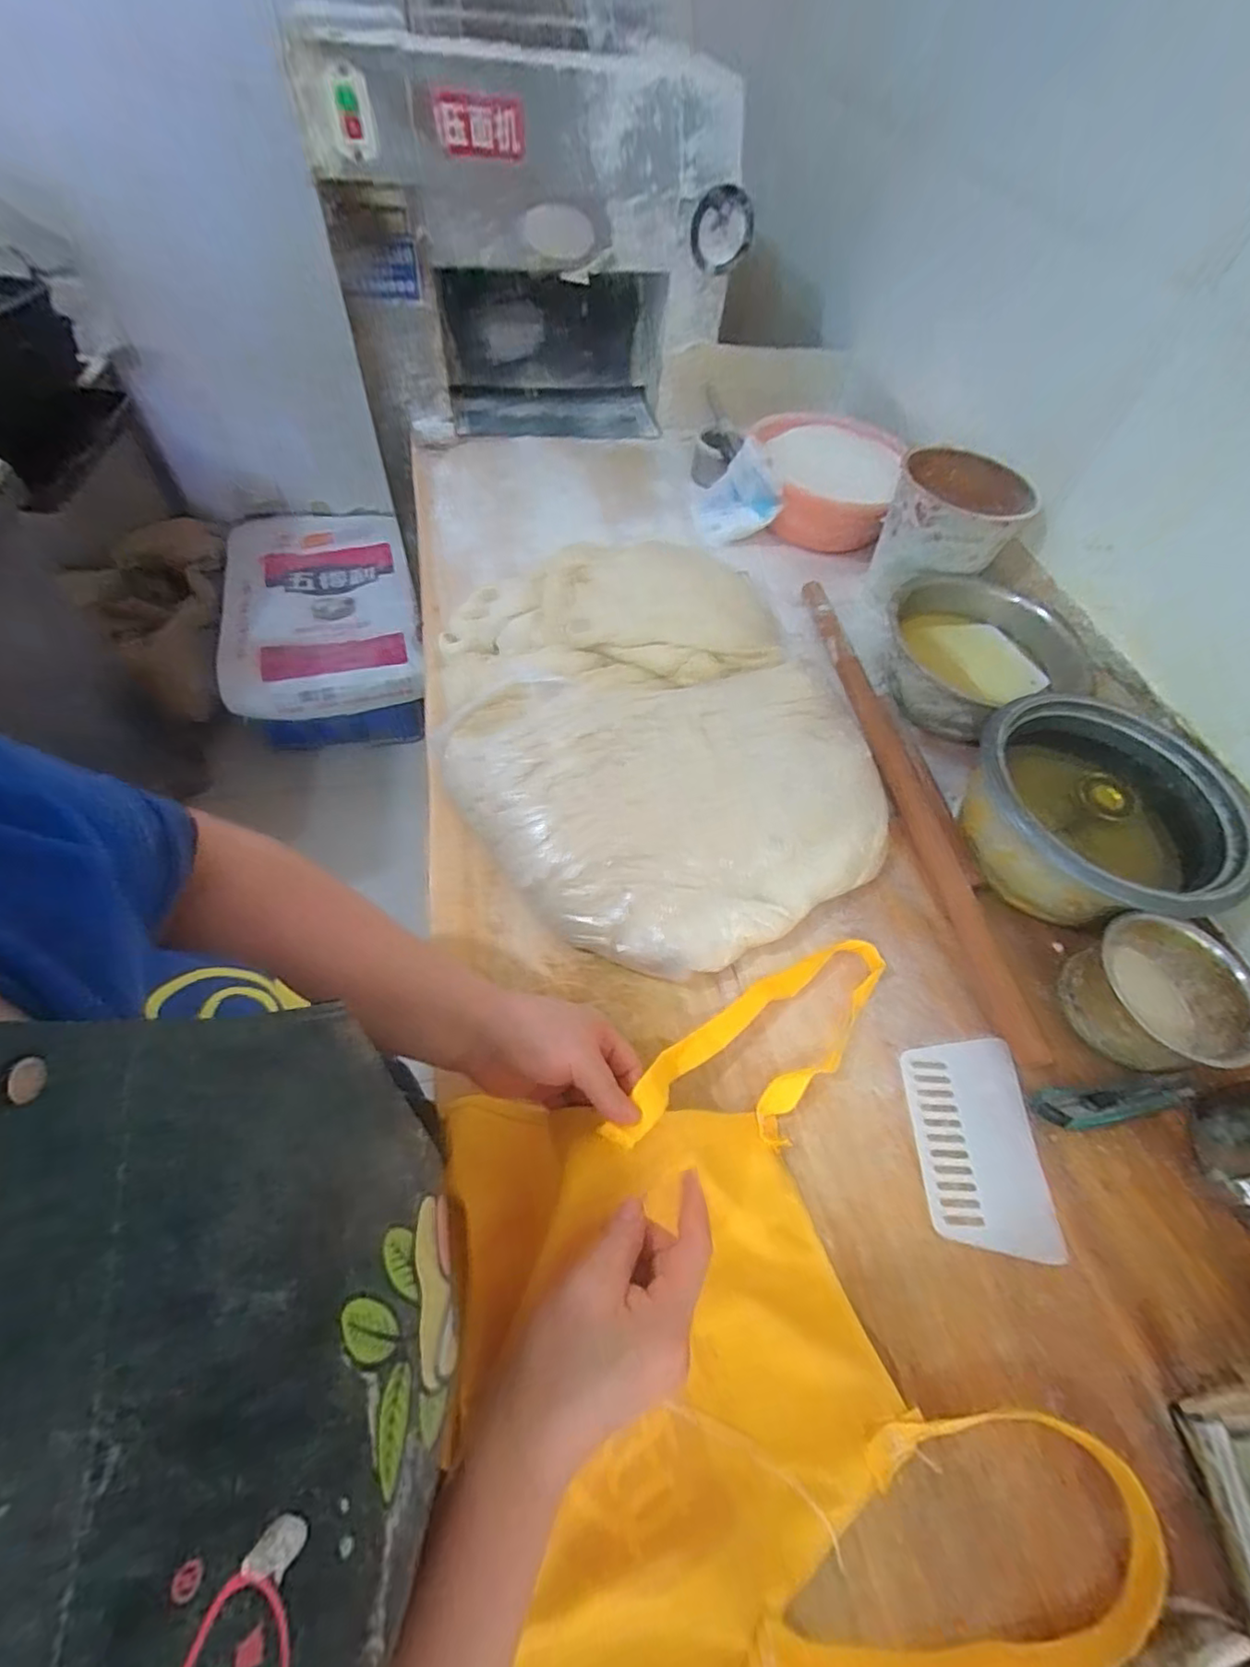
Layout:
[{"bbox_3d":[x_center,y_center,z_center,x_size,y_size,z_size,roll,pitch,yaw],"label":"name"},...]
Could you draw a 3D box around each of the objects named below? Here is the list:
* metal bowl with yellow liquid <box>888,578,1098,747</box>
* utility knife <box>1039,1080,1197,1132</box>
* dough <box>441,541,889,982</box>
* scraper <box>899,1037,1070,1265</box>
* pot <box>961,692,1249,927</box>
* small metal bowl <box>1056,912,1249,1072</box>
[{"bbox_3d":[0.426,-0.230,0.749,0.206,0.080,0.205,1,57,-2],"label":"metal bowl with yellow liquid"},{"bbox_3d":[0.418,0.228,0.506,0.137,0.018,0.030,-4,57,-5],"label":"utility knife"},{"bbox_3d":[0.024,-0.121,0.630,0.413,0.086,0.499,-26,64,-20],"label":"dough"},{"bbox_3d":[0.290,0.253,0.497,0.103,0.004,0.158,2,59,-3],"label":"scraper"},{"bbox_3d":[0.471,-0.019,0.617,0.236,0.116,0.219,1,57,-2],"label":"pot"},{"bbox_3d":[0.473,0.142,0.531,0.117,0.086,0.122,1,57,-2],"label":"small metal bowl"}]

